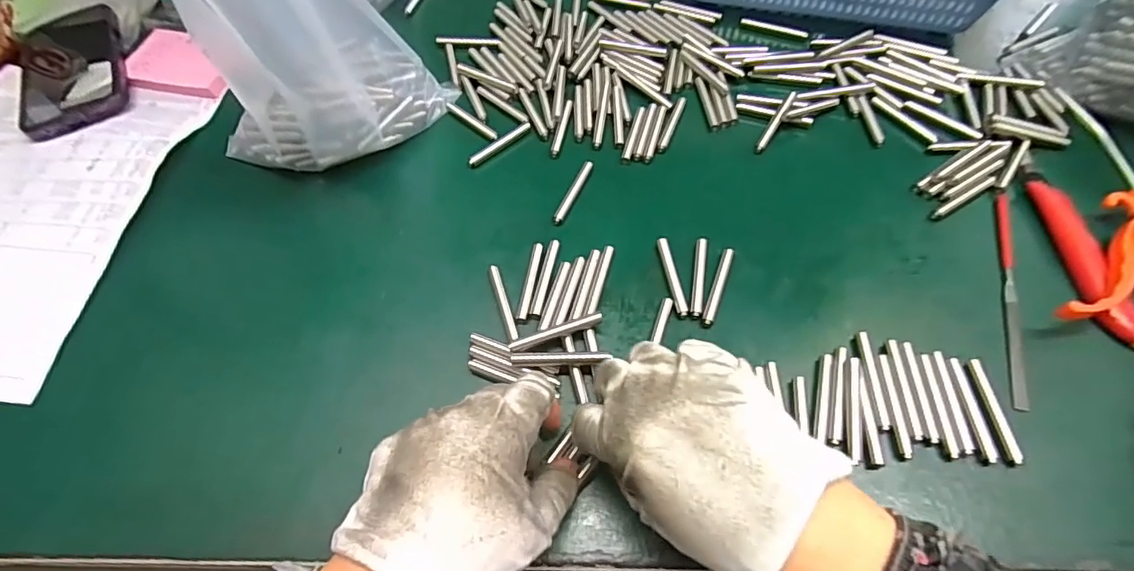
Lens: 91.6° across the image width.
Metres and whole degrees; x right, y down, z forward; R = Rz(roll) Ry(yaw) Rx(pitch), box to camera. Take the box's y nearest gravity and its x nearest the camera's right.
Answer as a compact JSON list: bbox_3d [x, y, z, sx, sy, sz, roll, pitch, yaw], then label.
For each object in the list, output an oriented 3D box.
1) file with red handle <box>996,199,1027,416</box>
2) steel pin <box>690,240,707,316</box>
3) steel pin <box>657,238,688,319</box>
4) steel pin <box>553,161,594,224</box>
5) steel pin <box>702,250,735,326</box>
[{"bbox_3d":[0.275,0.002,0.342,0.008,0.007,0.159,16,61,11],"label":"file with red handle"},{"bbox_3d":[0.085,-0.006,0.354,0.007,0.004,0.058,9,60,7],"label":"steel pin"},{"bbox_3d":[0.067,-0.006,0.355,0.007,0.006,0.058,-8,59,-3],"label":"steel pin"},{"bbox_3d":[0.005,-0.068,0.396,0.007,0.007,0.062,20,62,14],"label":"steel pin"},{"bbox_3d":[0.096,0.000,0.350,0.007,0.004,0.058,19,61,13],"label":"steel pin"}]

